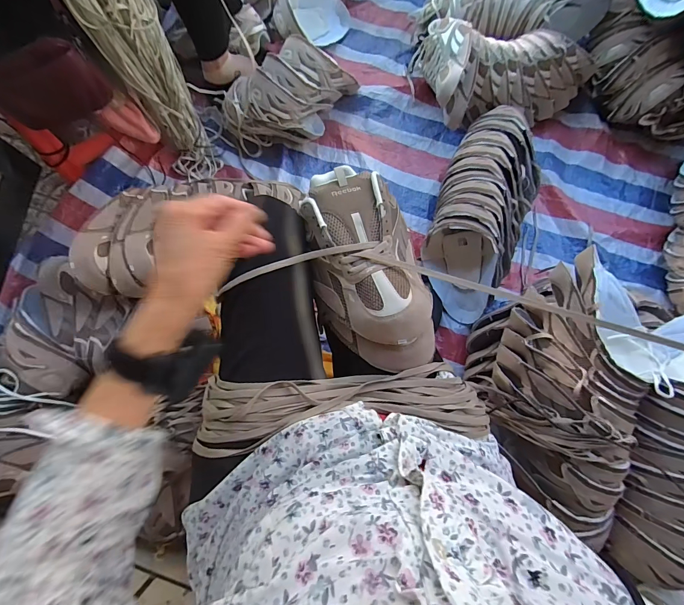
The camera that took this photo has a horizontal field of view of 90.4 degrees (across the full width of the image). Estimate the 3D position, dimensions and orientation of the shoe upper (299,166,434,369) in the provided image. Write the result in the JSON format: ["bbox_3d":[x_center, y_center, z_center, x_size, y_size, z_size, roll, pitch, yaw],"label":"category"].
[{"bbox_3d":[0.033,-0.045,0.427,0.130,0.077,0.256,-10,80,-3],"label":"shoe upper"}]

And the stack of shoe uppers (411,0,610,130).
[{"bbox_3d":[0.492,-0.749,0.945,0.567,0.138,0.440,-14,80,-3],"label":"stack of shoe uppers"}]

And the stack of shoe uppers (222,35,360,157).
[{"bbox_3d":[-0.126,-0.543,0.900,0.363,0.184,0.181,-28,81,-6],"label":"stack of shoe uppers"}]

